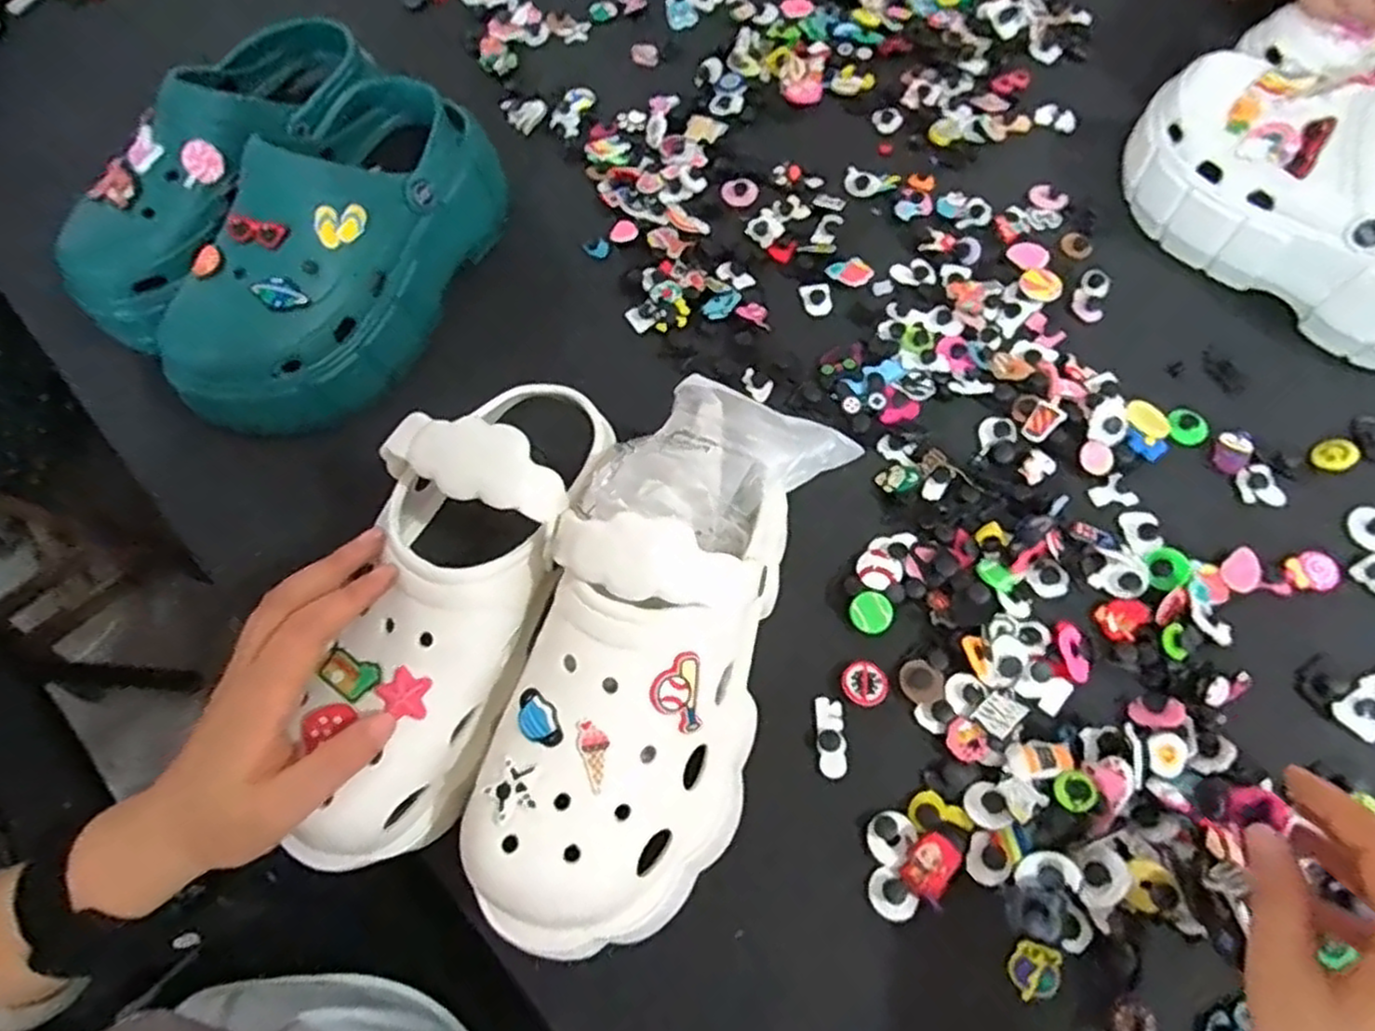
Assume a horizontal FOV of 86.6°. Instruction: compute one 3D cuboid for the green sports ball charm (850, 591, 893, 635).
[{"bbox_3d":[0.106,0.055,0.418,0.024,0.004,0.024,-1,67,1],"label":"green sports ball charm"}]

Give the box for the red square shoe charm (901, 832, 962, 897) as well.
[{"bbox_3d":[0.121,0.173,0.361,0.021,0.005,0.028,28,86,30],"label":"red square shoe charm"}]

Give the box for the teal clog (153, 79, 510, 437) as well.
[{"bbox_3d":[-0.218,-0.171,0.470,0.108,0.097,0.262,23,69,11],"label":"teal clog"}]

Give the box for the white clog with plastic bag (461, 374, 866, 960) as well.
[{"bbox_3d":[-0.014,0.064,0.354,0.123,0.113,0.272,15,68,8],"label":"white clog with plastic bag"}]

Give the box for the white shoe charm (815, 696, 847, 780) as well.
[{"bbox_3d":[0.078,0.119,0.394,0.015,0.008,0.042,0,67,2],"label":"white shoe charm"}]

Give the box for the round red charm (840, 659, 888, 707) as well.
[{"bbox_3d":[0.098,0.093,0.404,0.024,0.006,0.024,-1,67,1],"label":"round red charm"}]

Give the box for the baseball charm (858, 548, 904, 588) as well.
[{"bbox_3d":[0.113,0.031,0.430,0.025,0.004,0.025,-1,67,1],"label":"baseball charm"}]

